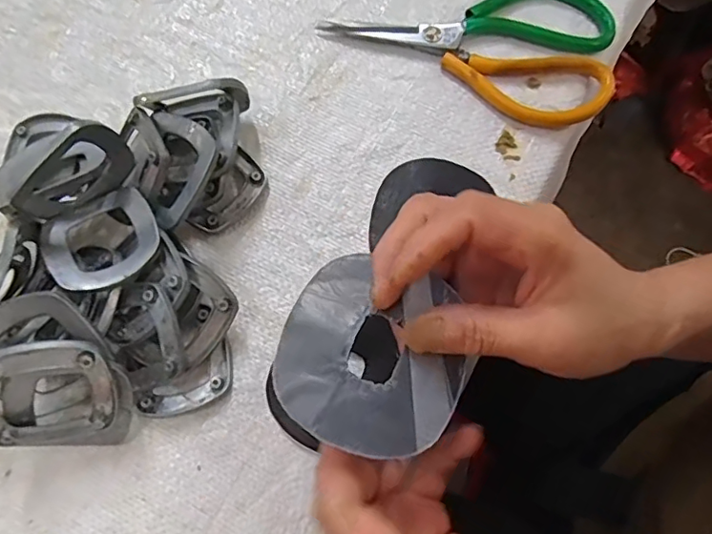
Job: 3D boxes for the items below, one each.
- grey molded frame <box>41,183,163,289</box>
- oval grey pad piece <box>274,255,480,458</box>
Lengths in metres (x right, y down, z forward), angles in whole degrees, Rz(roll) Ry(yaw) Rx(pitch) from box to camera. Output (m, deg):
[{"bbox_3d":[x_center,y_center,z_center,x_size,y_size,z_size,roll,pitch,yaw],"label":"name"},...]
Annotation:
[{"bbox_3d":[-0.135,-0.015,0.290,0.058,0.008,0.058,-32,61,-16],"label":"grey molded frame"},{"bbox_3d":[0.009,0.037,0.230,0.078,0.009,0.076,20,73,5],"label":"oval grey pad piece"}]

